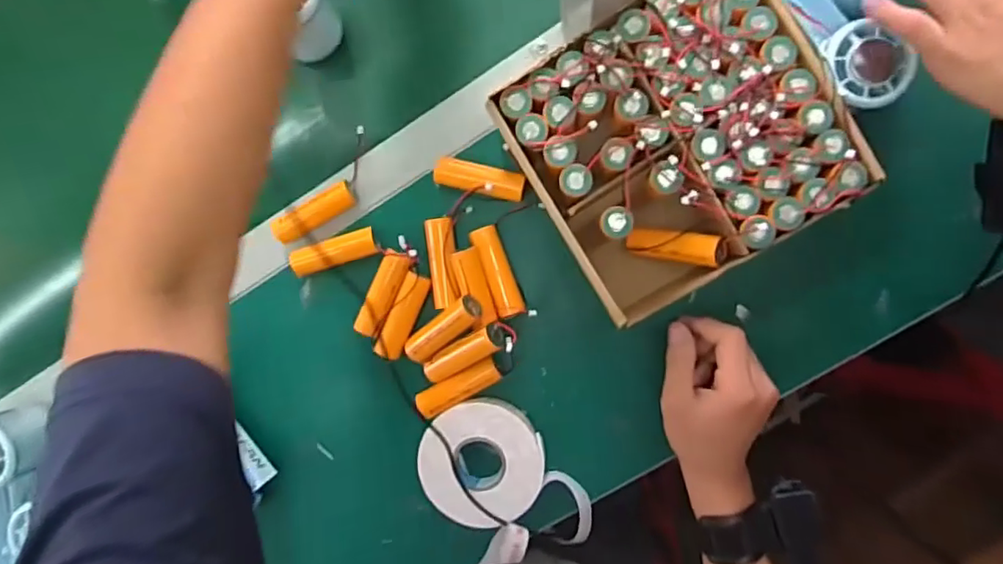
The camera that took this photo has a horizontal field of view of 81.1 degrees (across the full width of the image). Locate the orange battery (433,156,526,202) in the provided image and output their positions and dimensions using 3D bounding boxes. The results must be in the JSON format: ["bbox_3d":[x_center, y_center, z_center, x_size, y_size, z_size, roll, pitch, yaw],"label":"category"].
[{"bbox_3d":[-0.017,-0.080,0.462,0.071,0.024,0.021,14,93,5],"label":"orange battery"}]

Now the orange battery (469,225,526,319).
[{"bbox_3d":[-0.003,-0.008,0.459,0.021,0.017,0.073,-19,90,6],"label":"orange battery"}]

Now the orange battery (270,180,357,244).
[{"bbox_3d":[-0.147,-0.054,0.463,0.067,0.022,0.019,-33,89,-10],"label":"orange battery"}]

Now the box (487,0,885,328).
[{"bbox_3d":[0.119,-0.095,0.417,0.187,0.079,0.178,-31,89,6],"label":"box"}]

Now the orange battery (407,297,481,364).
[{"bbox_3d":[-0.045,0.037,0.451,0.074,0.015,0.022,-37,88,26],"label":"orange battery"}]

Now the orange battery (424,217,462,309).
[{"bbox_3d":[-0.046,-0.015,0.461,0.023,0.018,0.069,-7,92,6],"label":"orange battery"}]

